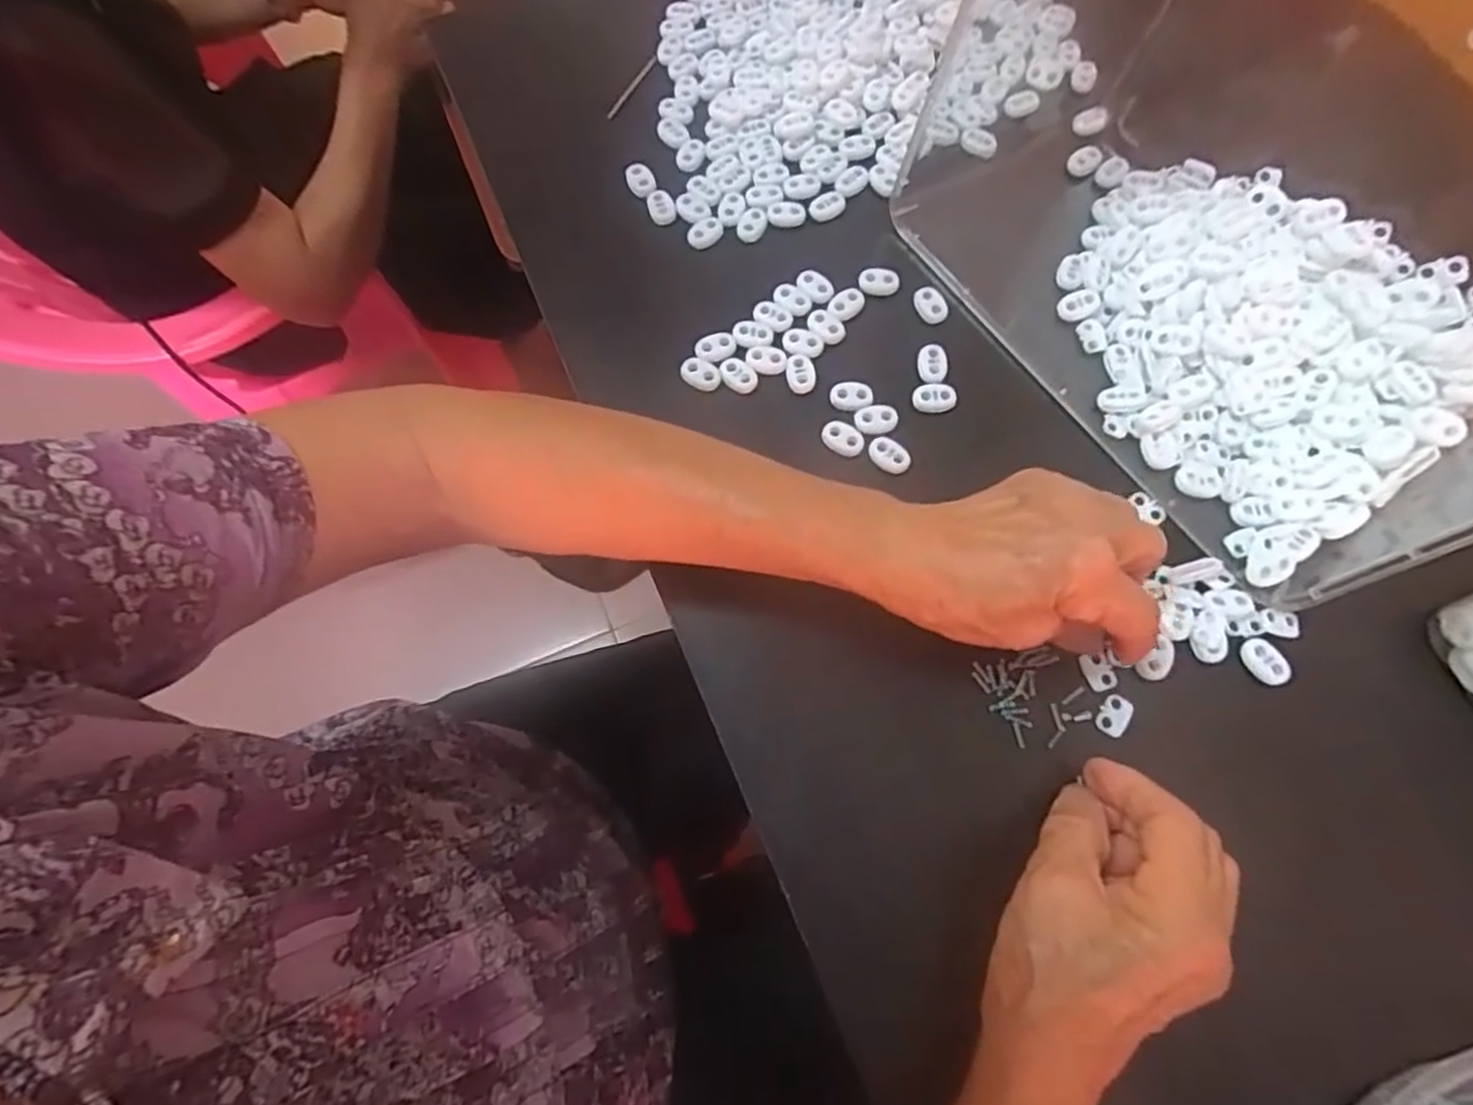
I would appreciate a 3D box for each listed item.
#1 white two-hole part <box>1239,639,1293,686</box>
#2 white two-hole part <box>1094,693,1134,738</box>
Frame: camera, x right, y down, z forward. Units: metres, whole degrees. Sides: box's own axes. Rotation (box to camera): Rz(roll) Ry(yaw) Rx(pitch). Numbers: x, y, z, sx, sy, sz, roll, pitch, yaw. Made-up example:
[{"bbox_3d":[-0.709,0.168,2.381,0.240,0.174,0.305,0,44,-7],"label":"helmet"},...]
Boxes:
[{"bbox_3d":[0.247,0.051,0.332,0.014,0.007,0.022,-41,77,-12],"label":"white two-hole part"},{"bbox_3d":[0.175,0.075,0.327,0.014,0.004,0.020,29,74,9],"label":"white two-hole part"}]

